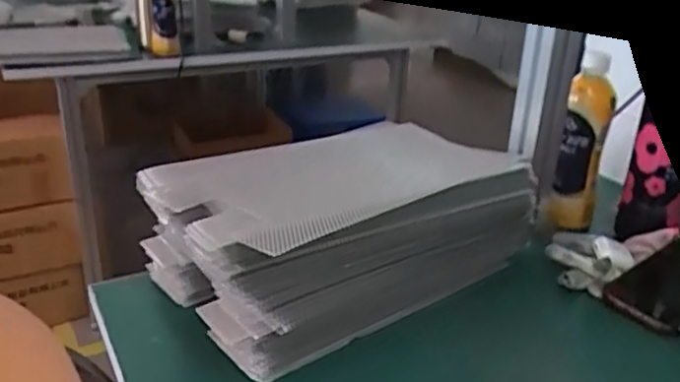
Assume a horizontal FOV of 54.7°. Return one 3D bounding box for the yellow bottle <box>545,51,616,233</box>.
[{"bbox_3d":[0.296,-0.050,0.804,0.051,0.219,0.053,12,26,21],"label":"yellow bottle"}]

